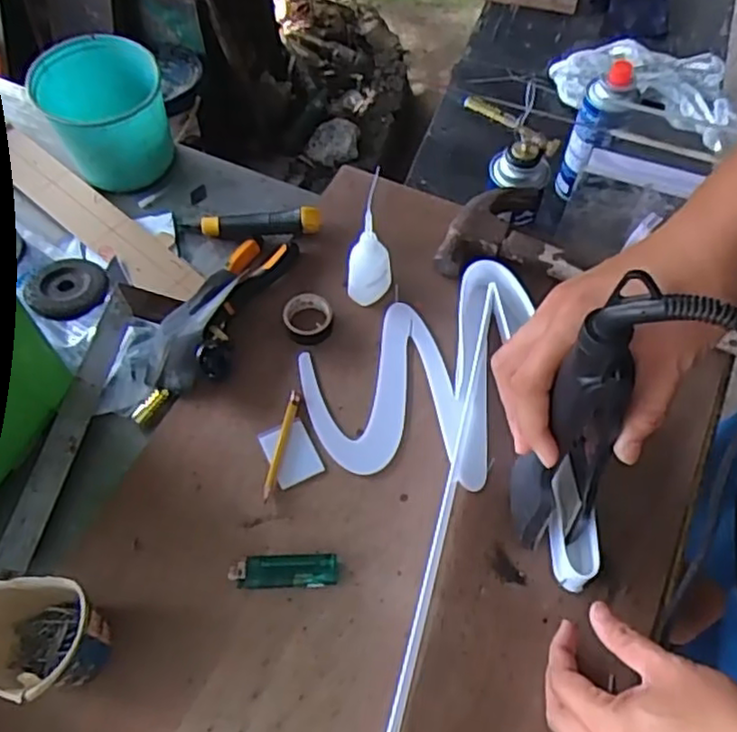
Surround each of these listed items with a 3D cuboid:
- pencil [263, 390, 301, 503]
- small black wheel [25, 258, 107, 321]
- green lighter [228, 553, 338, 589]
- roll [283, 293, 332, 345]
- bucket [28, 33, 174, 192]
[{"bbox_3d":[-0.073,0.065,0.562,0.009,0.009,0.095,12,61,5],"label":"pencil"},{"bbox_3d":[-0.294,-0.078,0.657,0.076,0.015,0.077,-1,60,-2],"label":"small black wheel"},{"bbox_3d":[-0.064,0.155,0.512,0.078,0.008,0.026,0,60,-1],"label":"green lighter"},{"bbox_3d":[-0.055,-0.044,0.615,0.045,0.014,0.047,1,60,-1],"label":"roll"},{"bbox_3d":[-0.268,-0.264,0.707,0.113,0.096,0.124,1,60,-1],"label":"bucket"}]

